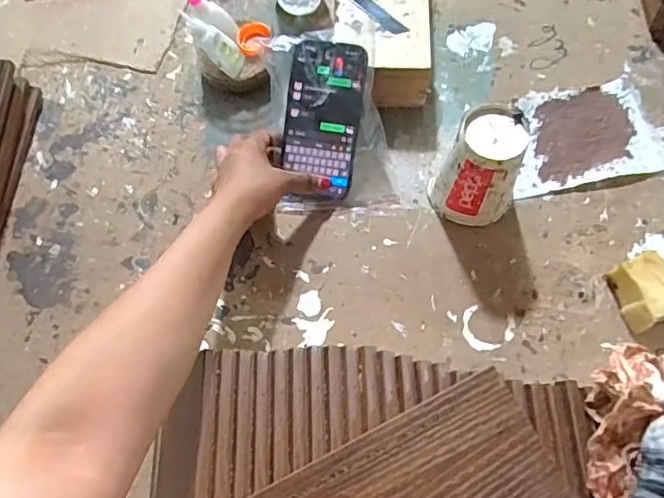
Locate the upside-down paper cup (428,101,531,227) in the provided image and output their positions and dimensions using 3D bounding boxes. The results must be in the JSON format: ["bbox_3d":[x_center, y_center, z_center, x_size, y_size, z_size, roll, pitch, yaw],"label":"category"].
[{"bbox_3d":[0.150,-0.078,0.568,0.082,0.124,0.066,29,70,13],"label":"upside-down paper cup"}]

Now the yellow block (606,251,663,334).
[{"bbox_3d":[0.313,0.041,0.558,0.054,0.044,0.062,-21,68,-8],"label":"yellow block"}]

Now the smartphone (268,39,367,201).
[{"bbox_3d":[-0.010,-0.141,0.613,0.079,0.017,0.158,10,104,3],"label":"smartphone"}]

